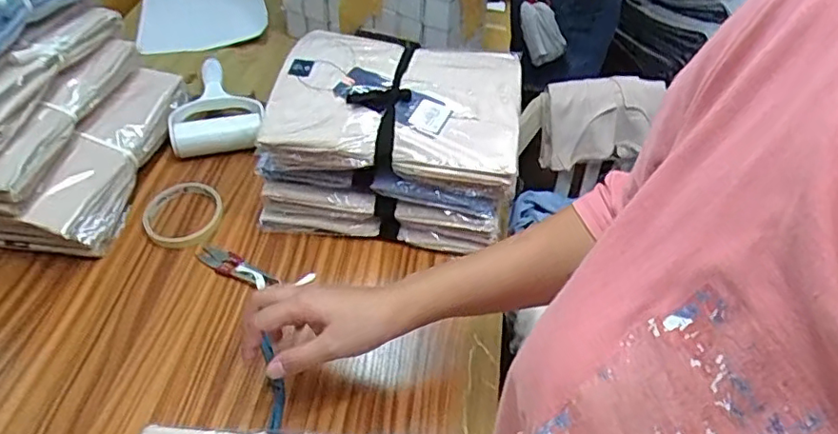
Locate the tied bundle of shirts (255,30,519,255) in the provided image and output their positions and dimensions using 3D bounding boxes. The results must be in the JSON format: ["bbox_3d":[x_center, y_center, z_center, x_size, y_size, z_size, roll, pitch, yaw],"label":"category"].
[{"bbox_3d":[-0.027,-0.090,0.655,0.256,0.146,0.201,7,47,3],"label":"tied bundle of shirts"}]

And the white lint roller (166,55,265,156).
[{"bbox_3d":[-0.263,-0.150,0.745,0.109,0.039,0.164,-12,49,-15],"label":"white lint roller"}]

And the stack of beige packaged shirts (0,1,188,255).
[{"bbox_3d":[-0.431,-0.109,0.622,0.256,0.167,0.259,9,47,5],"label":"stack of beige packaged shirts"}]

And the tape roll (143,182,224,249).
[{"bbox_3d":[-0.259,-0.005,0.639,0.077,0.016,0.092,1,47,-3],"label":"tape roll"}]

